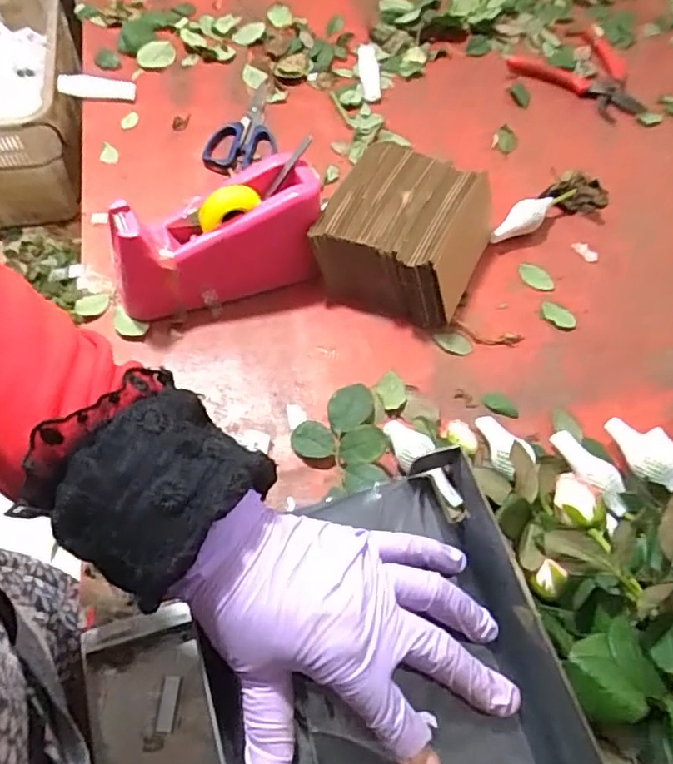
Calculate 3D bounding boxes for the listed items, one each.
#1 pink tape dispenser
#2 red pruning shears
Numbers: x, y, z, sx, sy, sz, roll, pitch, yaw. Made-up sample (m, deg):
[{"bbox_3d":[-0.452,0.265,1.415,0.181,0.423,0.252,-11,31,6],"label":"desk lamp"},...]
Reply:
[{"bbox_3d":[-0.113,-0.134,0.586,0.189,0.103,0.071,-18,61,-13],"label":"pink tape dispenser"},{"bbox_3d":[0.329,-0.398,0.819,0.146,0.025,0.162,-21,61,-15],"label":"red pruning shears"}]

